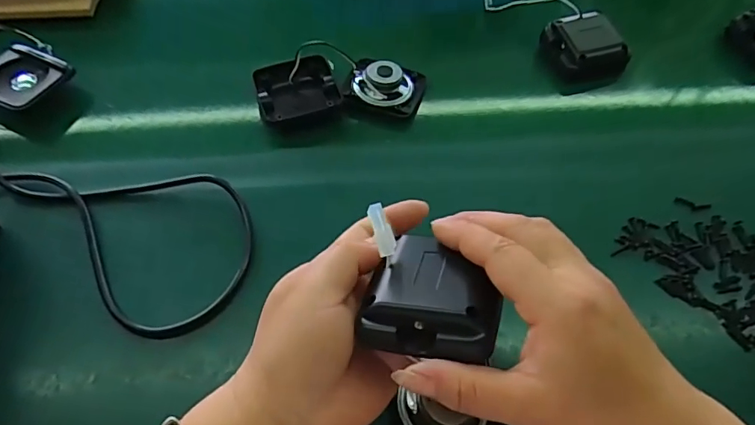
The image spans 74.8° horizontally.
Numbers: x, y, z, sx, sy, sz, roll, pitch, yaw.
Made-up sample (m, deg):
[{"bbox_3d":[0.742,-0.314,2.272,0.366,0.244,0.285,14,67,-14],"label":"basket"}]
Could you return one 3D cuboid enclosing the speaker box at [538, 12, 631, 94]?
[{"bbox_3d":[0.201,-0.161,0.486,0.068,0.041,0.069,-17,59,-13],"label":"speaker box"}]

